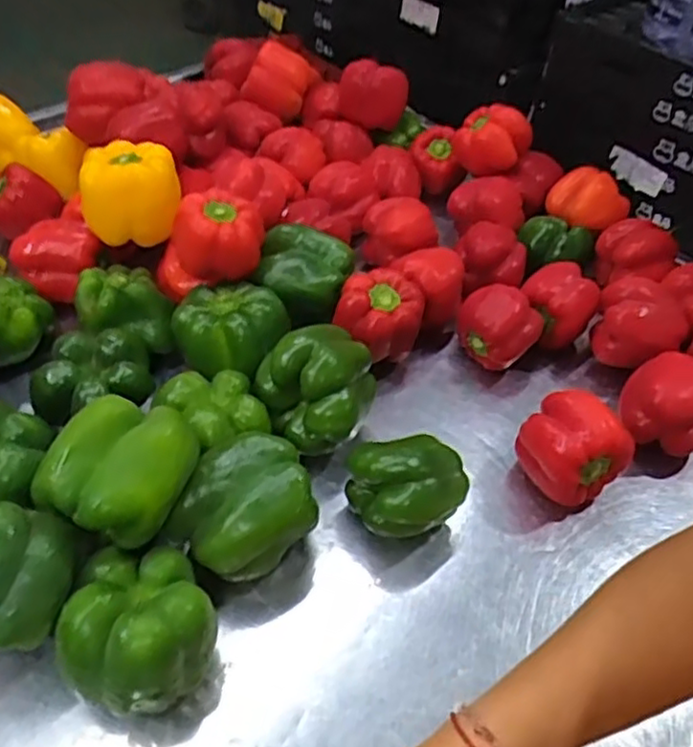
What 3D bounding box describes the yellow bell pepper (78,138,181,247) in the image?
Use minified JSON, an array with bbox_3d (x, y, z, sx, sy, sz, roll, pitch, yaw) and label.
[{"bbox_3d":[-0.221,-0.183,0.715,0.097,0.084,0.085,-9,48,-14],"label":"yellow bell pepper"}]

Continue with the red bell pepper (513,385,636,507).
[{"bbox_3d":[0.194,0.069,0.613,0.067,0.086,0.072,-15,49,-18],"label":"red bell pepper"}]

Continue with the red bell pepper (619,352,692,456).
[{"bbox_3d":[0.301,0.035,0.652,0.085,0.076,0.073,32,52,24],"label":"red bell pepper"}]

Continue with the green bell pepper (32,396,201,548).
[{"bbox_3d":[-0.152,0.068,0.483,0.083,0.071,0.087,15,47,9],"label":"green bell pepper"}]

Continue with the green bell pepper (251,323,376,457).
[{"bbox_3d":[-0.020,0.015,0.629,0.094,0.104,0.095,3,46,-3],"label":"green bell pepper"}]

